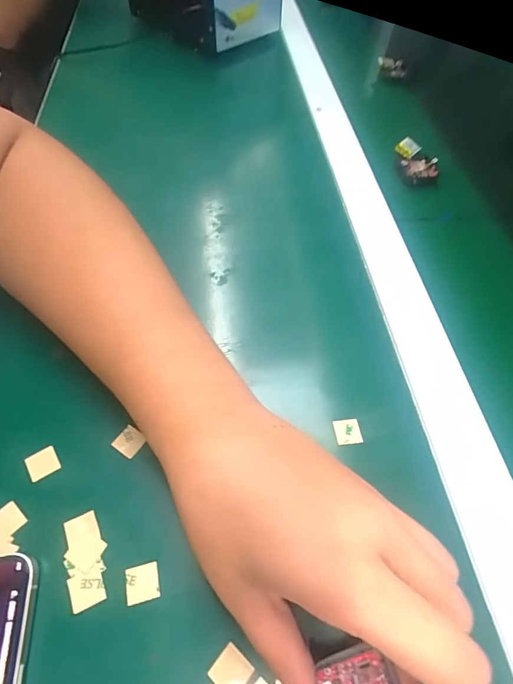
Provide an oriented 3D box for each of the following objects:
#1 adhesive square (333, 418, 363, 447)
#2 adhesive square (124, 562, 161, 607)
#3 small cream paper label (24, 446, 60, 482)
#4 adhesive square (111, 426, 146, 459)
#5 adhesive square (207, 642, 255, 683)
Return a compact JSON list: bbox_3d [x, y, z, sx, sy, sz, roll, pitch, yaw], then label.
[{"bbox_3d":[0.056,0.054,0.232,0.016,0.004,0.015,-6,57,-8],"label":"adhesive square"},{"bbox_3d":[-0.056,0.118,0.187,0.016,0.004,0.015,-10,59,-10],"label":"adhesive square"},{"bbox_3d":[-0.120,0.068,0.214,0.016,0.004,0.015,-26,63,-20],"label":"small cream paper label"},{"bbox_3d":[-0.074,0.058,0.223,0.015,0.004,0.014,28,59,14],"label":"adhesive square"},{"bbox_3d":[-0.011,0.146,0.170,0.015,0.004,0.015,37,61,19],"label":"adhesive square"}]

